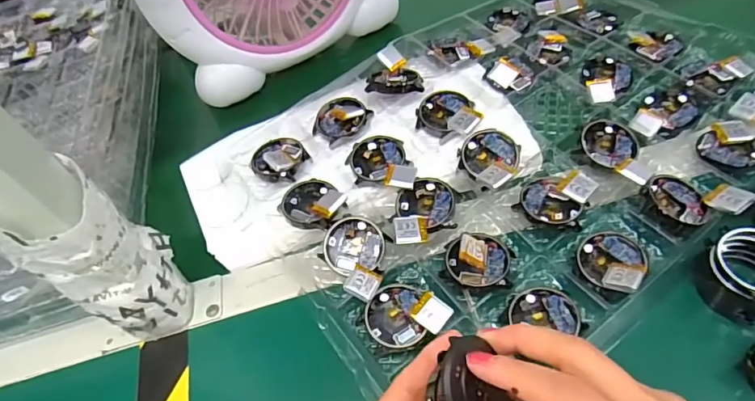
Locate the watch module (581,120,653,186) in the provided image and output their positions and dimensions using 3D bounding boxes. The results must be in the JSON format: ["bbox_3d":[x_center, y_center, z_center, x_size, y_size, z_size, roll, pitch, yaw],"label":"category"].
[{"bbox_3d":[0.183,-0.036,0.383,0.041,0.011,0.068,-9,52,7],"label":"watch module"}]

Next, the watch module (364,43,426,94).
[{"bbox_3d":[0.015,-0.116,0.449,0.049,0.018,0.054,-7,52,8],"label":"watch module"}]

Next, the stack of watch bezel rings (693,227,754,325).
[{"bbox_3d":[0.234,0.050,0.315,0.048,0.046,0.052,-29,52,-9],"label":"stack of watch bezel rings"}]

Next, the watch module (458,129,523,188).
[{"bbox_3d":[0.090,-0.033,0.390,0.046,0.013,0.052,-34,53,-13],"label":"watch module"}]

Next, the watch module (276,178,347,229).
[{"bbox_3d":[-0.050,-0.001,0.387,0.050,0.015,0.042,14,57,23],"label":"watch module"}]

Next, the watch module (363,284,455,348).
[{"bbox_3d":[0.019,0.080,0.338,0.053,0.017,0.042,18,59,25],"label":"watch module"}]

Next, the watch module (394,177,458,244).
[{"bbox_3d":[0.035,0.007,0.372,0.044,0.010,0.058,-8,52,8],"label":"watch module"}]

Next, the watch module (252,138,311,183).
[{"bbox_3d":[-0.083,-0.036,0.416,0.044,0.018,0.042,-25,51,-6],"label":"watch module"}]

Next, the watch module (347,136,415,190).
[{"bbox_3d":[0.003,-0.029,0.399,0.046,0.014,0.064,-21,51,-3],"label":"watch module"}]

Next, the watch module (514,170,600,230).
[{"bbox_3d":[0.131,-0.003,0.367,0.050,0.013,0.043,11,56,21],"label":"watch module"}]

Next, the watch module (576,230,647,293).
[{"bbox_3d":[0.160,0.038,0.338,0.043,0.012,0.045,25,62,29],"label":"watch module"}]

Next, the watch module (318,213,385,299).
[{"bbox_3d":[-0.018,0.039,0.357,0.050,0.011,0.055,14,58,23],"label":"watch module"}]

